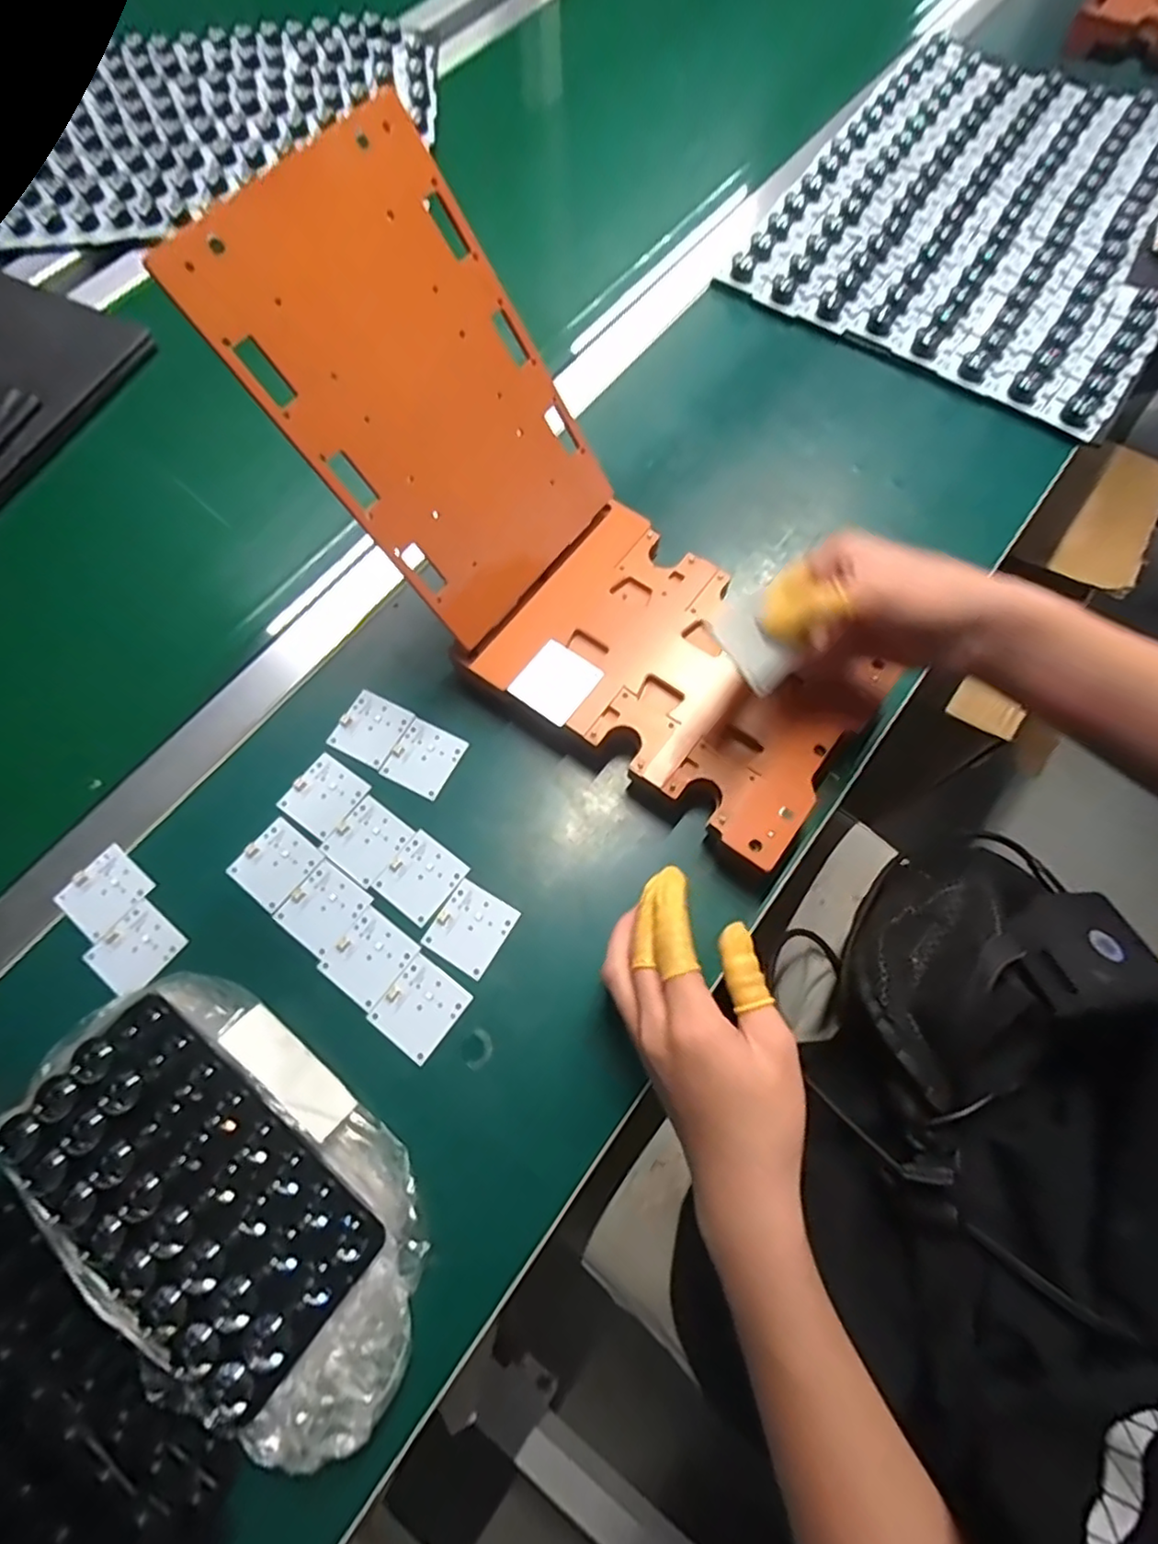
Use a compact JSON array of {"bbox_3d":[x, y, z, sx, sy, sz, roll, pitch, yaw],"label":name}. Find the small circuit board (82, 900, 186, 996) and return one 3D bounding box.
[{"bbox_3d":[-0.276,0.110,0.398,0.046,0.005,0.047,37,74,11],"label":"small circuit board"}]

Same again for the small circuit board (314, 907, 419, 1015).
[{"bbox_3d":[-0.129,0.114,0.395,0.044,0.004,0.047,36,74,11],"label":"small circuit board"}]

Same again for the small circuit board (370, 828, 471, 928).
[{"bbox_3d":[-0.102,0.067,0.412,0.044,0.004,0.047,36,74,11],"label":"small circuit board"}]

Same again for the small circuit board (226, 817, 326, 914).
[{"bbox_3d":[-0.197,0.059,0.416,0.044,0.004,0.048,36,74,11],"label":"small circuit board"}]

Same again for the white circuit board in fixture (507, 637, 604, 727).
[{"bbox_3d":[-0.015,-0.060,0.424,0.046,0.004,0.048,35,74,11],"label":"white circuit board in fixture"}]

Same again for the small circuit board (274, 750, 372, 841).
[{"bbox_3d":[-0.172,0.016,0.433,0.044,0.004,0.048,35,74,11],"label":"small circuit board"}]

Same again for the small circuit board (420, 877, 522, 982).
[{"bbox_3d":[-0.067,0.097,0.401,0.044,0.004,0.047,31,73,10],"label":"small circuit board"}]

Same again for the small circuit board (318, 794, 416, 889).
[{"bbox_3d":[-0.139,0.044,0.422,0.044,0.004,0.048,36,74,11],"label":"small circuit board"}]

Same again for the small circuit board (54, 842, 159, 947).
[{"bbox_3d":[-0.305,0.077,0.414,0.045,0.004,0.048,38,75,12],"label":"small circuit board"}]

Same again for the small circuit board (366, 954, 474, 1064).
[{"bbox_3d":[-0.095,0.141,0.385,0.044,0.004,0.048,36,74,11],"label":"small circuit board"}]

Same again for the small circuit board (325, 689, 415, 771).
[{"bbox_3d":[-0.146,-0.031,0.449,0.045,0.004,0.047,27,73,9],"label":"small circuit board"}]

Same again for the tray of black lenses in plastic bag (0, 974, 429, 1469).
[{"bbox_3d":[-0.183,0.222,0.340,0.240,0.038,0.135,42,75,13],"label":"tray of black lenses in plastic bag"}]

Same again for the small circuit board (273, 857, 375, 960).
[{"bbox_3d":[-0.162,0.085,0.406,0.044,0.004,0.047,35,74,11],"label":"small circuit board"}]

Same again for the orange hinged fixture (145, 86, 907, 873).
[{"bbox_3d":[0.008,-0.136,0.363,0.380,0.208,0.176,39,75,12],"label":"orange hinged fixture"}]

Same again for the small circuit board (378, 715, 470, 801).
[{"bbox_3d":[-0.106,-0.010,0.442,0.044,0.004,0.047,27,73,8],"label":"small circuit board"}]

